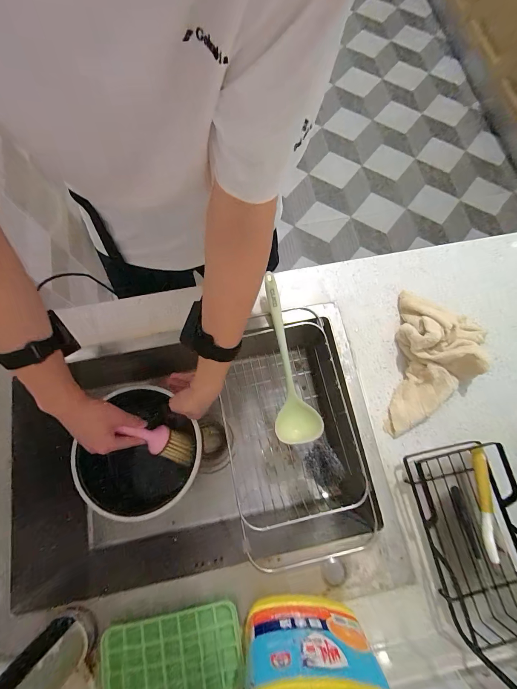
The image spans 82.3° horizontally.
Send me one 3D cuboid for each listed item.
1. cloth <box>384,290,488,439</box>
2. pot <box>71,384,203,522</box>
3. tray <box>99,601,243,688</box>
[{"bbox_3d":[0.292,0.031,0.485,0.115,0.064,0.242,12,75,3],"label":"cloth"},{"bbox_3d":[-0.212,0.208,0.566,0.190,0.097,0.211,41,78,10],"label":"pot"},{"bbox_3d":[-0.114,0.411,0.387,0.179,0.017,0.092,-8,75,-3],"label":"tray"}]

